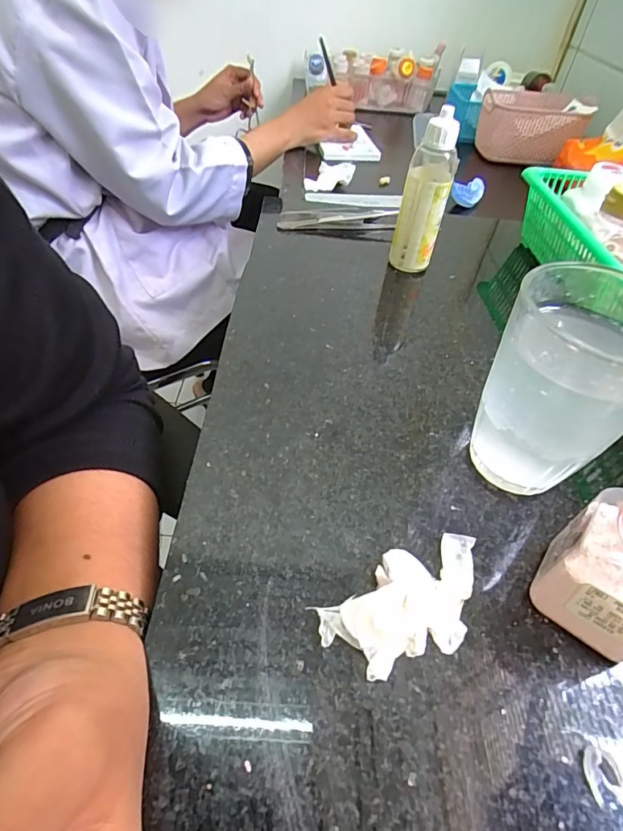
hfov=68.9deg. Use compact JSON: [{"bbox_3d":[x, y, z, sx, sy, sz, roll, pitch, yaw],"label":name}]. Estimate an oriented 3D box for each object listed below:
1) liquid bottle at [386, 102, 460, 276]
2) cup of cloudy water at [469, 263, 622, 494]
[{"bbox_3d":[0.081,-0.154,0.328,0.032,0.107,0.026,12,47,5],"label":"liquid bottle"},{"bbox_3d":[0.109,-0.010,0.205,0.063,0.098,0.064,3,47,-3],"label":"cup of cloudy water"}]

